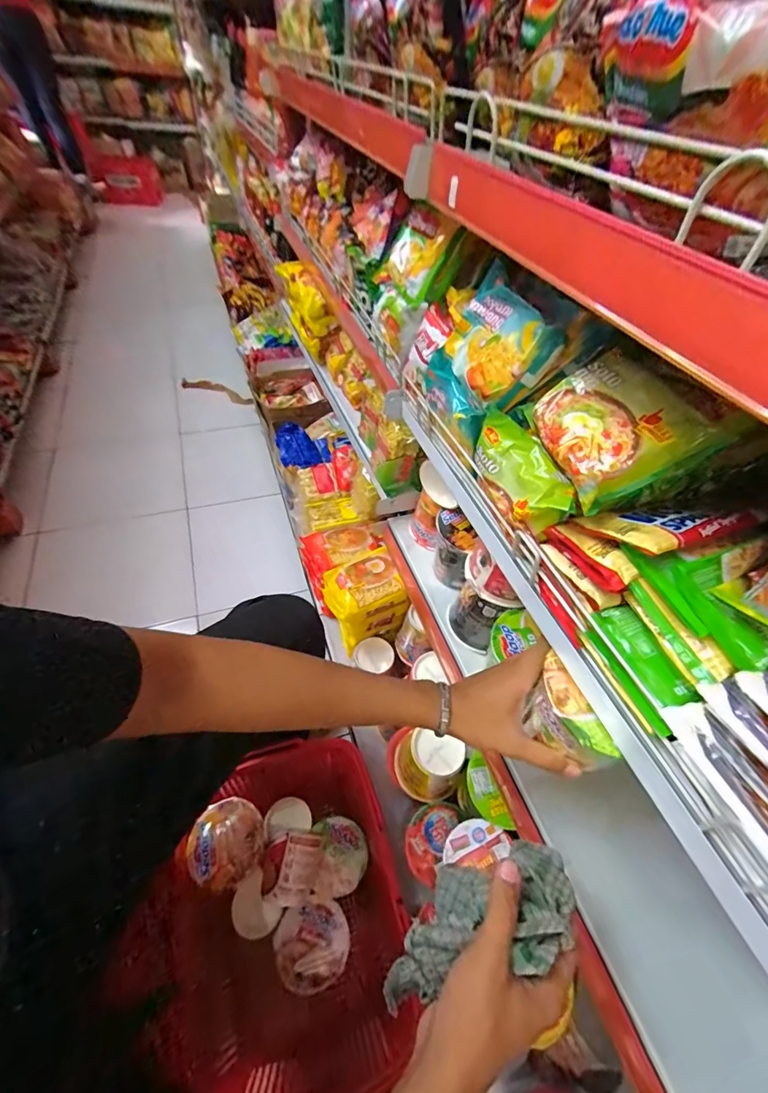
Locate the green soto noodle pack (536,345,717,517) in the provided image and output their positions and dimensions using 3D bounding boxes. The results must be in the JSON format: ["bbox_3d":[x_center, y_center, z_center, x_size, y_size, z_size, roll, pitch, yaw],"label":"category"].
[{"bbox_3d":[0.187,-0.100,0.351,0.096,0.024,0.120,-30,55,24],"label":"green soto noodle pack"}]

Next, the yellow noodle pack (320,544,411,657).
[{"bbox_3d":[-0.040,0.098,0.797,0.129,0.135,0.115,-23,56,-23],"label":"yellow noodle pack"}]

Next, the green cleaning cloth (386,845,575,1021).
[{"bbox_3d":[0.080,0.312,0.358,0.168,0.110,0.069,-9,52,-14],"label":"green cleaning cloth"}]

